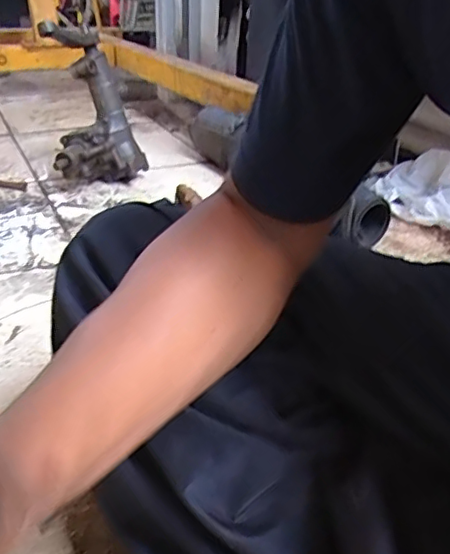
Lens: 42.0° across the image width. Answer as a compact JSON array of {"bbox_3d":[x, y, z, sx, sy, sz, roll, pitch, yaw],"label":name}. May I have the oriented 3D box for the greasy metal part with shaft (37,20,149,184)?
[{"bbox_3d":[-0.263,-0.314,1.159,0.188,0.298,0.080,-21,36,-36],"label":"greasy metal part with shaft"}]

